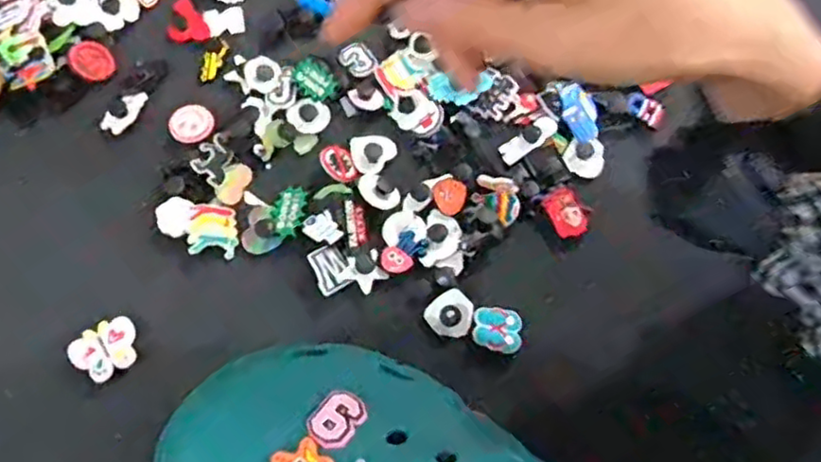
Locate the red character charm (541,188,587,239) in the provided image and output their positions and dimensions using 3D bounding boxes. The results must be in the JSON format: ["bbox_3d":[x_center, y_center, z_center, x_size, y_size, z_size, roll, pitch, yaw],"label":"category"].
[{"bbox_3d":[0.093,-0.012,0.402,0.021,0.004,0.029,-22,71,-9],"label":"red character charm"}]

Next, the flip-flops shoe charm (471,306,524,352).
[{"bbox_3d":[0.049,0.054,0.377,0.027,0.004,0.023,14,72,7],"label":"flip-flops shoe charm"}]

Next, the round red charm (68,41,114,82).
[{"bbox_3d":[-0.203,-0.109,0.434,0.024,0.005,0.030,-38,74,-13],"label":"round red charm"}]

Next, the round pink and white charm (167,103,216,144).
[{"bbox_3d":[-0.136,-0.067,0.423,0.026,0.006,0.026,0,69,0],"label":"round pink and white charm"}]

